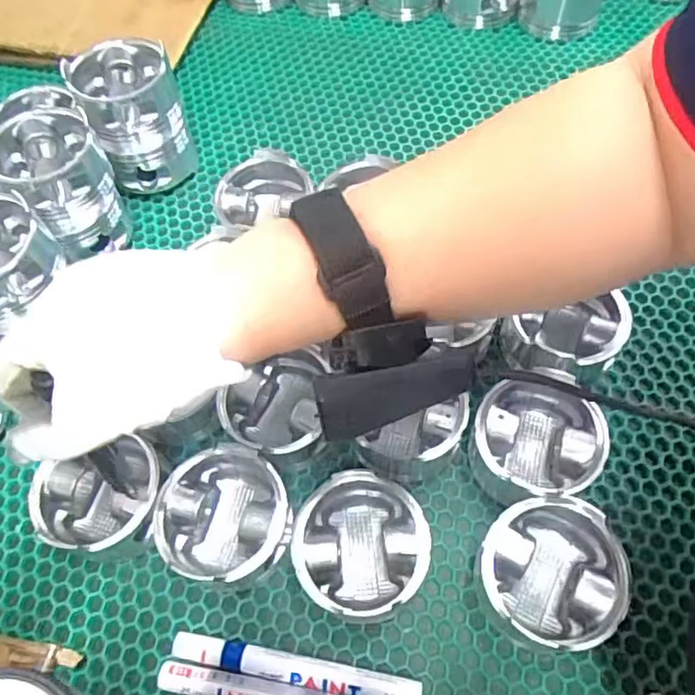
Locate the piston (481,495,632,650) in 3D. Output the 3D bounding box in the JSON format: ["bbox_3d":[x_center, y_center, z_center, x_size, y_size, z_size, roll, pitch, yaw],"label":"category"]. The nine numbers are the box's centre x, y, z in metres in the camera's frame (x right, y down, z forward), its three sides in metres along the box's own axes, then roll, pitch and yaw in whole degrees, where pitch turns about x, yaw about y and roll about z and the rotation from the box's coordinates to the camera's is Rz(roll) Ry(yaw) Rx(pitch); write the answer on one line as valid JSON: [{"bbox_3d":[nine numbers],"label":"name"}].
[{"bbox_3d":[0.118,0.130,0.353,0.072,0.050,0.075,-2,60,3],"label":"piston"}]

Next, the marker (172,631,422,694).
[{"bbox_3d":[-0.030,0.183,0.347,0.141,0.014,0.015,8,61,8],"label":"marker"}]

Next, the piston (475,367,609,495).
[{"bbox_3d":[0.125,0.054,0.390,0.085,0.050,0.081,-2,60,3],"label":"piston"}]

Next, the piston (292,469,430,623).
[{"bbox_3d":[0.008,0.121,0.368,0.075,0.047,0.079,-2,60,3],"label":"piston"}]

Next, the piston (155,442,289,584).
[{"bbox_3d":[-0.070,0.105,0.377,0.078,0.050,0.082,-2,60,3],"label":"piston"}]

